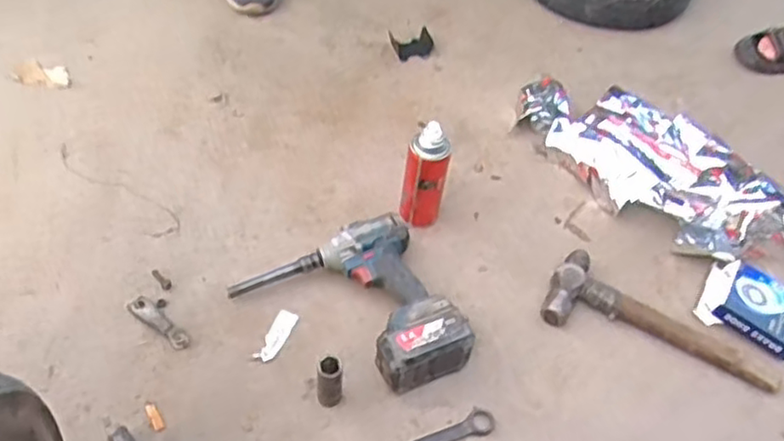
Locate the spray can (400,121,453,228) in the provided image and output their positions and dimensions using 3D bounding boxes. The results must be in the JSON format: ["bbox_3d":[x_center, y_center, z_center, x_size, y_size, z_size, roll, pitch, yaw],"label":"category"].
[{"bbox_3d":[0.047,-0.056,0.958,0.058,0.172,0.049,10,51,2],"label":"spray can"}]

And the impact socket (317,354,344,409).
[{"bbox_3d":[-0.073,0.191,0.791,0.029,0.081,0.031,2,51,-4],"label":"impact socket"}]

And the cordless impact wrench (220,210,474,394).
[{"bbox_3d":[-0.055,0.117,0.860,0.247,0.080,0.238,-17,55,-19],"label":"cordless impact wrench"}]

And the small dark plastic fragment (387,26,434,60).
[{"bbox_3d":[0.041,-0.351,1.310,0.074,0.030,0.071,-13,53,-16],"label":"small dark plastic fragment"}]

